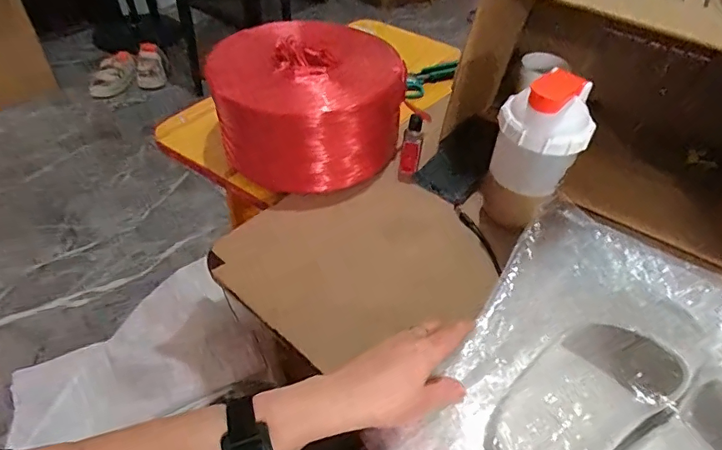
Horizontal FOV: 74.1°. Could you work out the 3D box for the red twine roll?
[{"bbox_3d":[-0.078,-0.185,0.686,0.241,0.133,0.264,2,46,-2],"label":"red twine roll"}]

